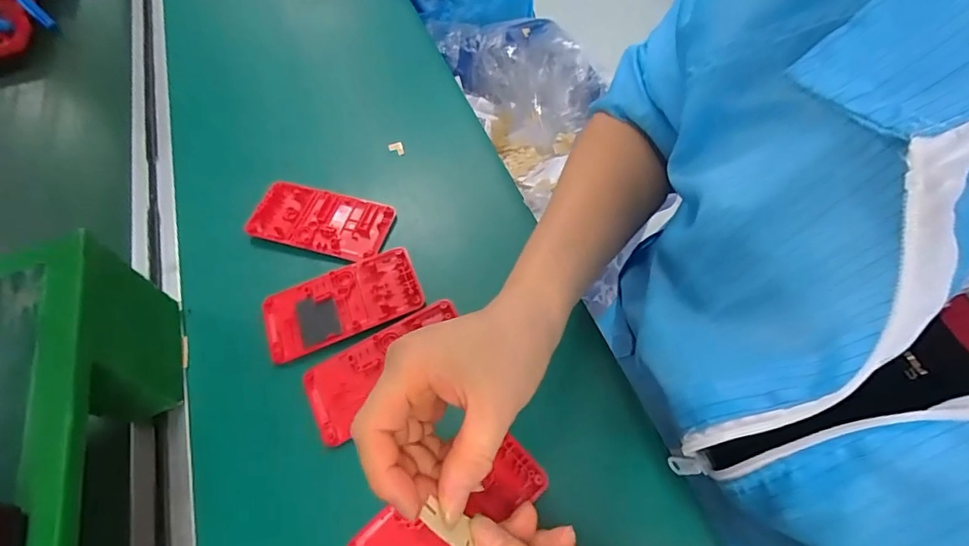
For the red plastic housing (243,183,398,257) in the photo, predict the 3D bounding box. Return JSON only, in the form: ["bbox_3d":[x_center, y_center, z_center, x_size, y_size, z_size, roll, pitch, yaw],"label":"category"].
[{"bbox_3d":[-0.145,-0.050,0.444,0.121,0.010,0.061,11,60,12],"label":"red plastic housing"}]

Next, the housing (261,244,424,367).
[{"bbox_3d":[-0.114,0.022,0.396,0.124,0.009,0.062,-23,59,-9],"label":"housing"}]

